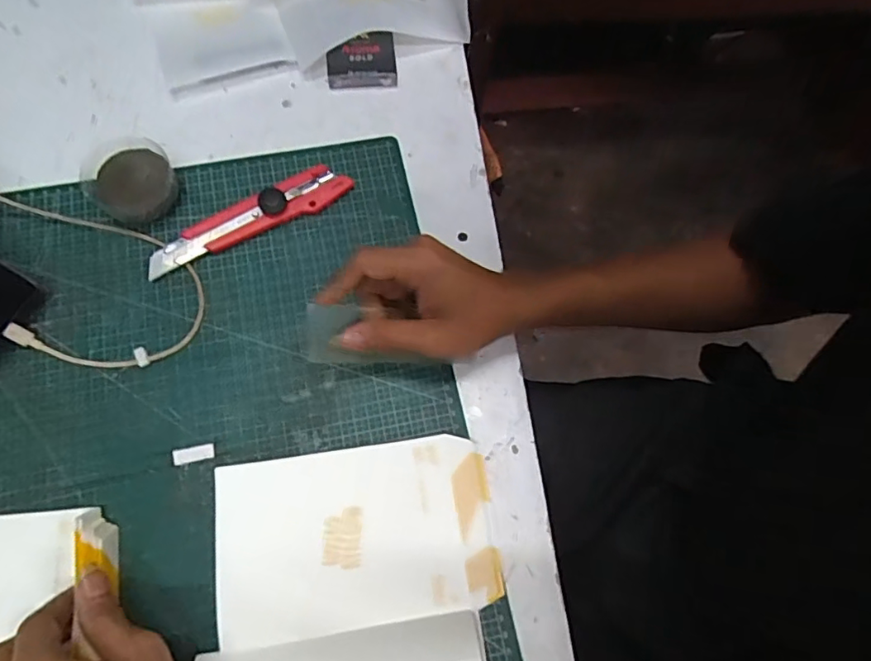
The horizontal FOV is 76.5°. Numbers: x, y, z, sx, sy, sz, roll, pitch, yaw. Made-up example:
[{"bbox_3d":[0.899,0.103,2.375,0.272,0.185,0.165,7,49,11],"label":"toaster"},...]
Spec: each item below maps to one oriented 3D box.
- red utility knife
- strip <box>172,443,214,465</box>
[{"bbox_3d":[-0.146,-0.089,0.434,0.165,0.017,0.028,-28,75,-11],"label":"red utility knife"},{"bbox_3d":[-0.169,0.086,0.384,0.028,0.004,0.011,-10,73,-6],"label":"strip"}]

